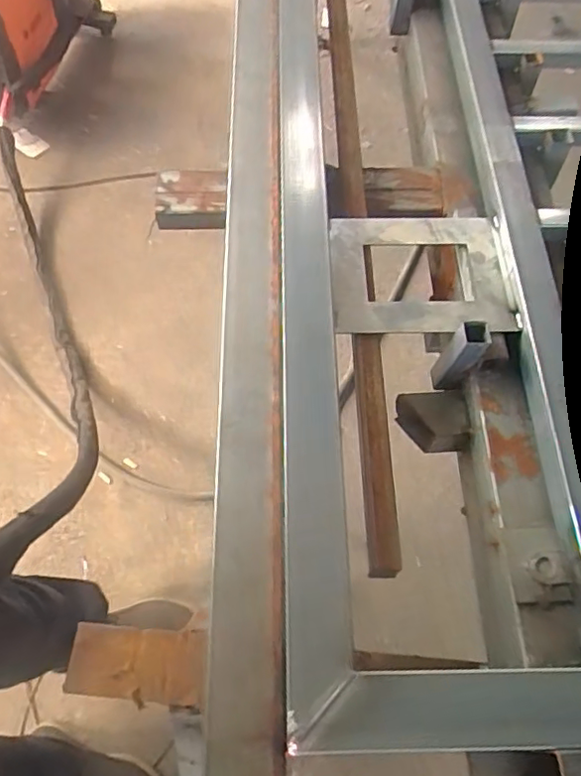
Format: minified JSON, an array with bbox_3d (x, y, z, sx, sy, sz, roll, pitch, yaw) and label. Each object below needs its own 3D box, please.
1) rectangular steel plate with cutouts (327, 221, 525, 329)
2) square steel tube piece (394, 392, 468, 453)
[{"bbox_3d":[0.107,-0.097,0.491,0.145,0.010,0.116,-2,63,-2],"label":"rectangular steel plate with cutouts"},{"bbox_3d":[0.122,0.029,0.501,0.056,0.038,0.044,-1,63,-2],"label":"square steel tube piece"}]

